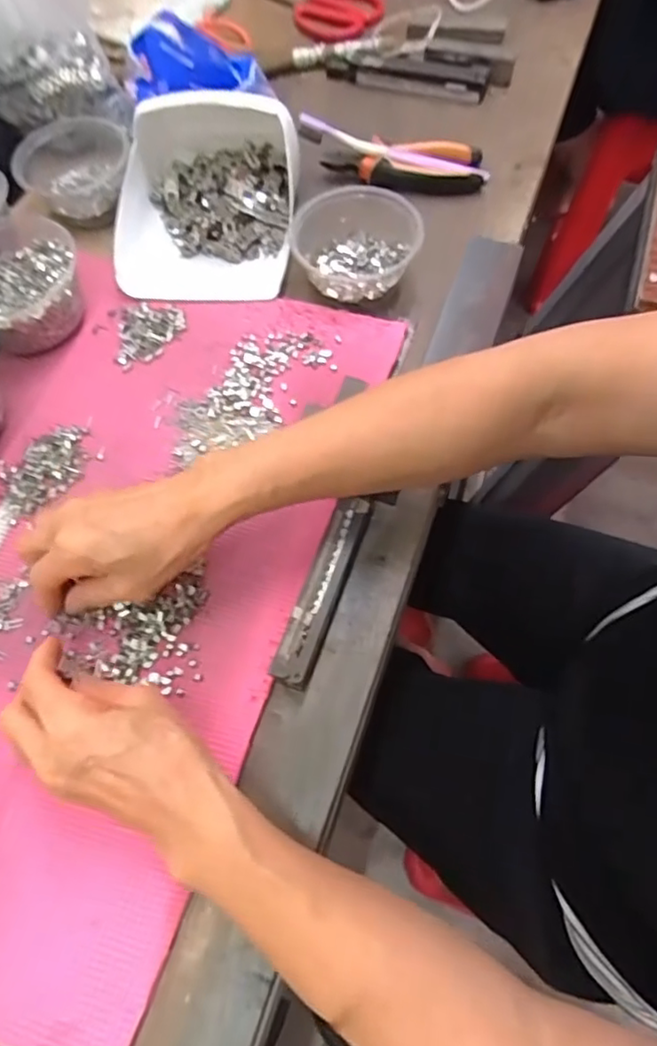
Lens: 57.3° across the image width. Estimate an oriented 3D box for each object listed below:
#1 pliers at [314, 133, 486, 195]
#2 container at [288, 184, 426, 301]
[{"bbox_3d":[0.073,-0.341,0.570,0.146,0.027,0.051,-1,66,2],"label":"pliers"},{"bbox_3d":[0.024,-0.235,0.511,0.103,0.043,0.091,3,66,4],"label":"container"}]

